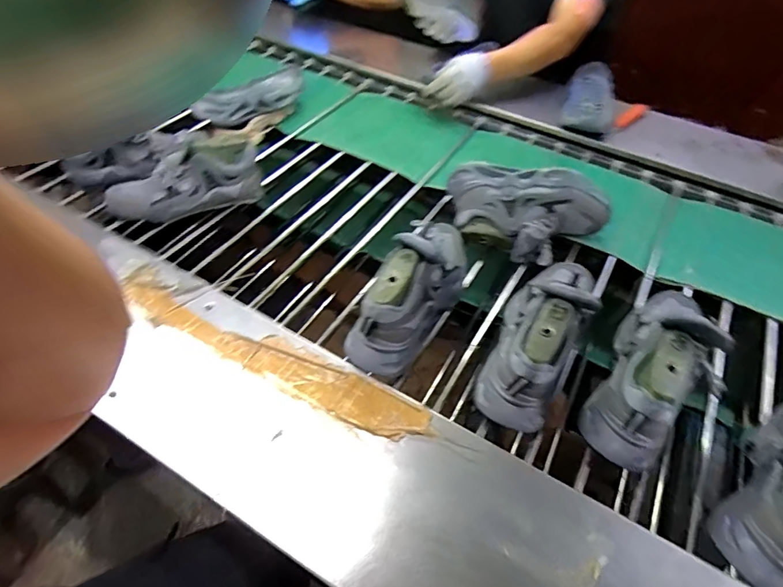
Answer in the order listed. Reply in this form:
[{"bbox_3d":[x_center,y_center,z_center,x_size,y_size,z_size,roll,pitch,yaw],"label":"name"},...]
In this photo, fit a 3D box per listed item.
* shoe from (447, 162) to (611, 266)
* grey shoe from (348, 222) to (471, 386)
[{"bbox_3d":[0.251,-0.154,0.852,0.303,0.100,0.158,17,53,10],"label":"shoe"},{"bbox_3d":[0.046,-0.011,0.701,0.098,0.145,0.299,22,54,14],"label":"grey shoe"}]

